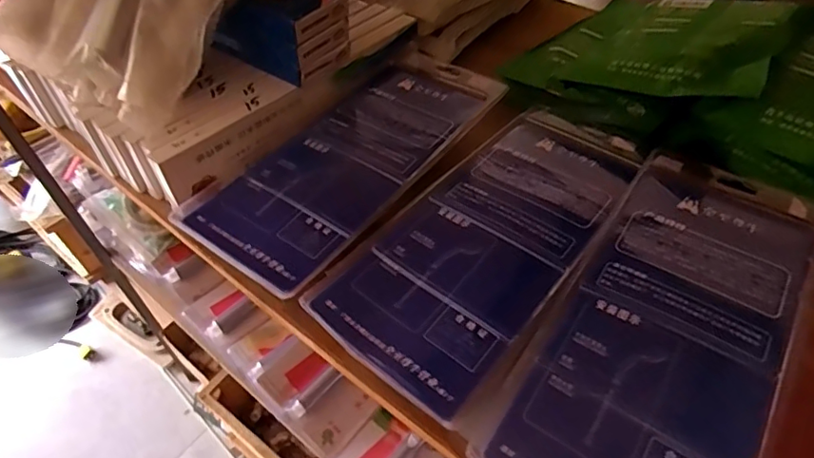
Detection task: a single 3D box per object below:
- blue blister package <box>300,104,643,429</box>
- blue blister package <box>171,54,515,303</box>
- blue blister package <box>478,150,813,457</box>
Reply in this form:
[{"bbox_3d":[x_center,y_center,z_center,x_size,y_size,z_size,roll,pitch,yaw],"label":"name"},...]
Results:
[{"bbox_3d":[0.076,-0.003,0.426,0.135,0.015,0.304,32,58,27],"label":"blue blister package"},{"bbox_3d":[-0.039,-0.076,0.508,0.145,0.033,0.333,29,57,25],"label":"blue blister package"},{"bbox_3d":[0.180,0.059,0.360,0.130,0.012,0.305,28,57,24],"label":"blue blister package"}]

